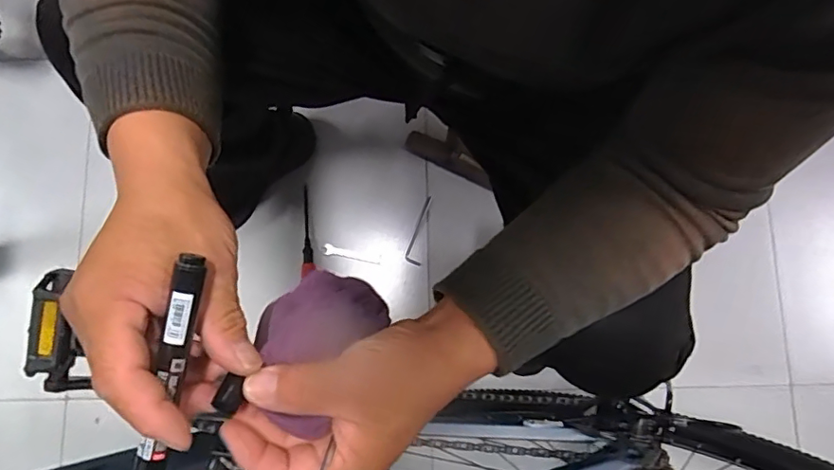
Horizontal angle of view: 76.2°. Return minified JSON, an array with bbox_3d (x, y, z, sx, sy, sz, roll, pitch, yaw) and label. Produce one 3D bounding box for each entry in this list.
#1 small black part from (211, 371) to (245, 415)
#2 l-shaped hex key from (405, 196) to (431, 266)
[{"bbox_3d":[-0.100,0.085,0.283,0.015,0.005,0.019,22,81,4],"label":"small black part"},{"bbox_3d":[0.006,-0.008,0.925,0.028,0.008,0.122,15,80,3],"label":"l-shaped hex key"}]

